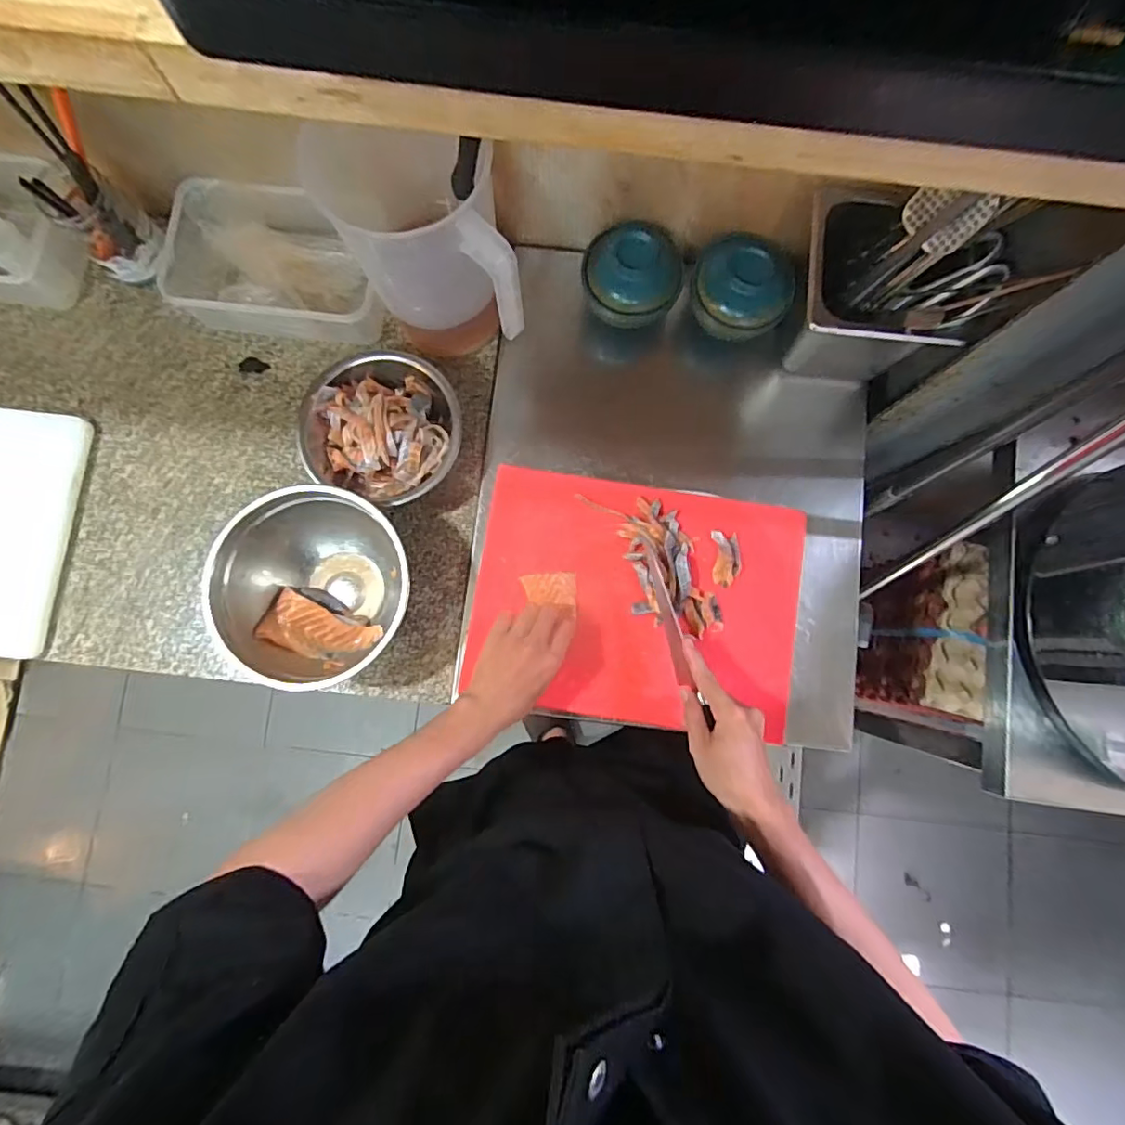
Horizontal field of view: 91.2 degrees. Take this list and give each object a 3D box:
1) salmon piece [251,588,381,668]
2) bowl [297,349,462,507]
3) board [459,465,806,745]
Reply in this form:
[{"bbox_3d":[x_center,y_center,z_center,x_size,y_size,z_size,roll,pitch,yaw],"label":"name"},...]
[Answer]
[{"bbox_3d":[-0.284,0.082,0.643,0.118,0.027,0.063,27,69,-9],"label":"salmon piece"},{"bbox_3d":[-0.211,-0.163,0.650,0.179,0.068,0.168,0,82,0],"label":"bowl"},{"bbox_3d":[0.088,0.045,0.658,0.375,0.024,0.276,9,82,1],"label":"board"}]

